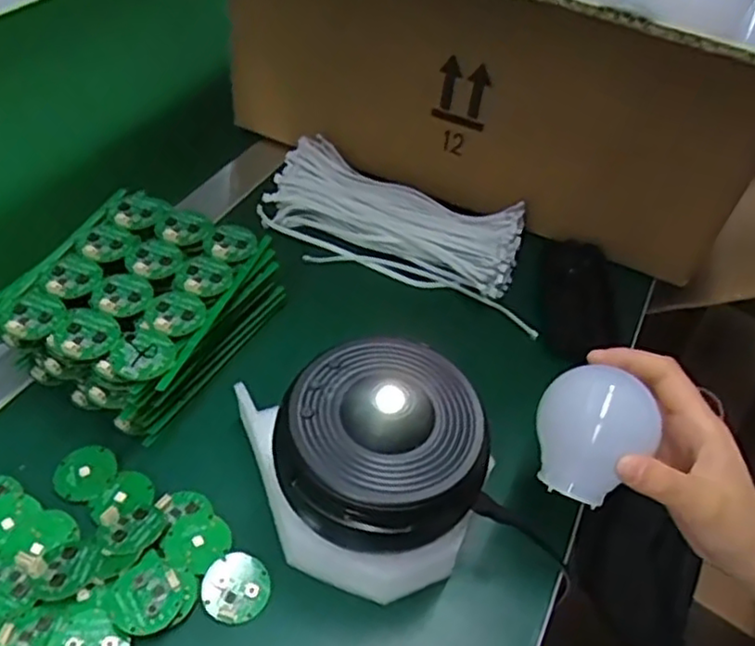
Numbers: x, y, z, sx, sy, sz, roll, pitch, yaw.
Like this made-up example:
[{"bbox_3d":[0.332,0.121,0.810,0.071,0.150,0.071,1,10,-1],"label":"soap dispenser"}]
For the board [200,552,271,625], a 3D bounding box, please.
[{"bbox_3d":[-0.075,0.141,0.355,0.034,0.004,0.034,5,57,-8],"label":"board"}]

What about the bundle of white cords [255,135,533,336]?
[{"bbox_3d":[0.017,-0.080,0.545,0.229,0.027,0.092,24,86,17],"label":"bundle of white cords"}]

